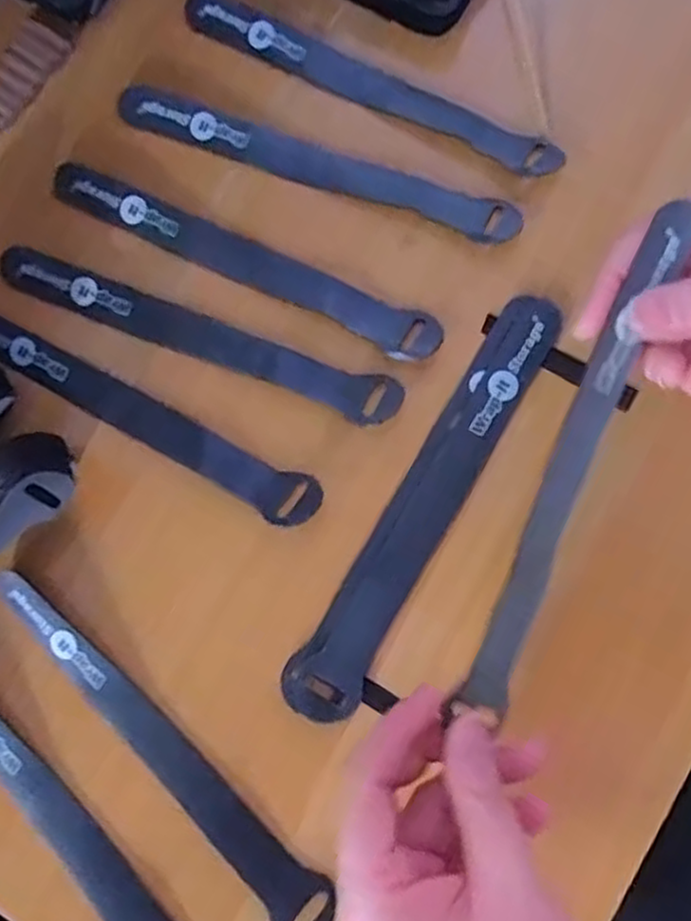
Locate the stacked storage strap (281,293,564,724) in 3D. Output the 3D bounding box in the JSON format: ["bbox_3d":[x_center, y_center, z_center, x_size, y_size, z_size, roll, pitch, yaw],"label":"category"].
[{"bbox_3d":[0.035,0.017,0.305,0.029,0.011,0.197,31,84,9],"label":"stacked storage strap"}]

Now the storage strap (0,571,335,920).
[{"bbox_3d":[-0.078,0.118,0.301,0.197,0.014,0.020,44,86,10],"label":"storage strap"}]

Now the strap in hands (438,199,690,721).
[{"bbox_3d":[0.080,0.001,0.250,0.017,0.008,0.183,22,93,6],"label":"strap in hands"}]

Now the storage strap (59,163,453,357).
[{"bbox_3d":[-0.052,-0.096,0.341,0.208,0.004,0.022,26,83,12],"label":"storage strap"}]

